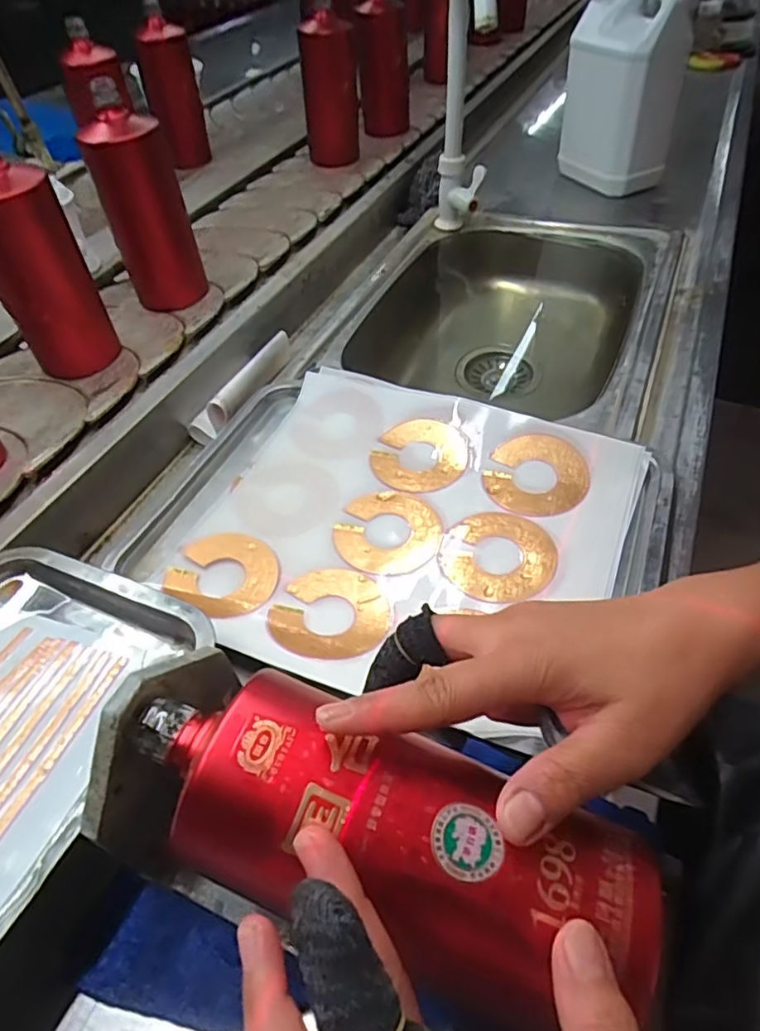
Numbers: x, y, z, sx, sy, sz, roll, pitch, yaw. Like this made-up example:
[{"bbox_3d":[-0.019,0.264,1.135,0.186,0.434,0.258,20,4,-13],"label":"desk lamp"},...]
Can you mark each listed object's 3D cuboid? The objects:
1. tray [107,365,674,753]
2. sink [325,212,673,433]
[{"bbox_3d":[0.000,0.001,0.471,0.381,0.033,0.284,21,53,19],"label":"tray"},{"bbox_3d":[0.153,-0.217,0.749,0.331,0.143,0.428,17,54,15],"label":"sink"}]

